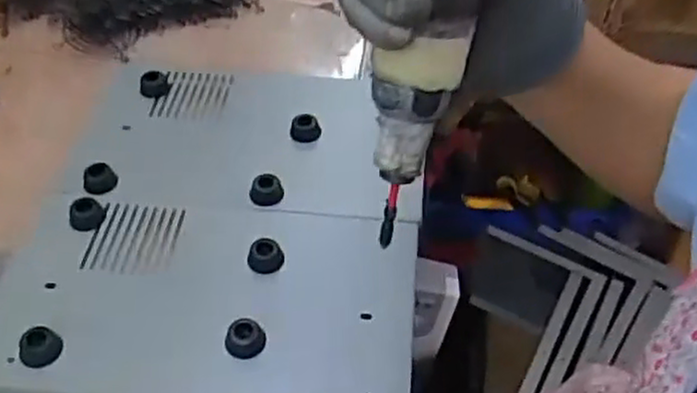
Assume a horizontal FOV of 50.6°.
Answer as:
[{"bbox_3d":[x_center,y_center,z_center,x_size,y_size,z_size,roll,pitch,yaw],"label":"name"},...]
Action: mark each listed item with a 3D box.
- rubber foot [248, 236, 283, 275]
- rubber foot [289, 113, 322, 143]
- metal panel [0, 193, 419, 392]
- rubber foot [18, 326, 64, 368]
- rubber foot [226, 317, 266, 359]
[{"bbox_3d":[-0.057,0.041,0.503,0.023,0.018,0.019,-6,49,-8],"label":"rubber foot"},{"bbox_3d":[-0.035,-0.055,0.591,0.022,0.011,0.021,-19,52,-18],"label":"rubber foot"},{"bbox_3d":[-0.092,0.066,0.486,0.266,0.027,0.155,5,49,2],"label":"metal panel"},{"bbox_3d":[-0.190,0.092,0.453,0.024,0.017,0.021,-30,56,-25],"label":"rubber foot"},{"bbox_3d":[-0.064,0.090,0.462,0.023,0.017,0.022,3,49,0],"label":"rubber foot"}]

